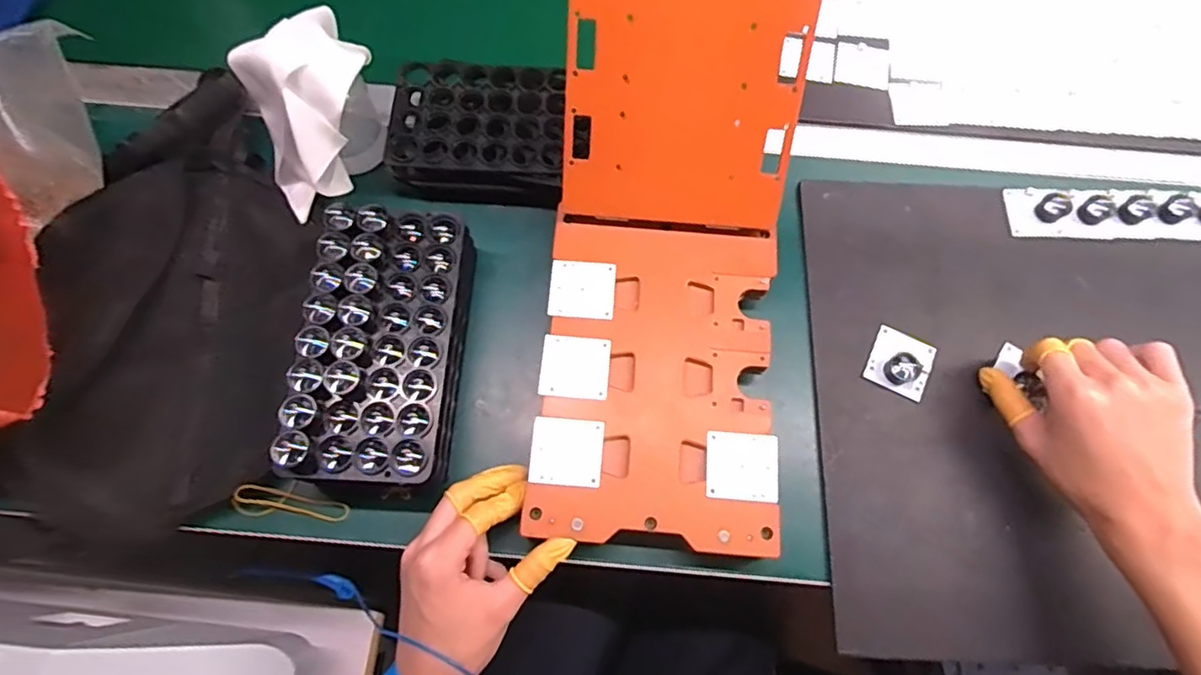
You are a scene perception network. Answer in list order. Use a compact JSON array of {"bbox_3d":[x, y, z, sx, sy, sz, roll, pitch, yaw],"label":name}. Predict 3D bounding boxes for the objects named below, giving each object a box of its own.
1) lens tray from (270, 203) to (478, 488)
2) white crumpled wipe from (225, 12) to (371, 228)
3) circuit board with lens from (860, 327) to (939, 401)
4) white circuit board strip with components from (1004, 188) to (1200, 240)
[{"bbox_3d":[-0.151,0.006,0.438,0.099,0.078,0.193,2,71,0],"label":"lens tray"},{"bbox_3d":[-0.218,-0.168,0.461,0.111,0.100,0.091,-28,74,-9],"label":"white crumpled wipe"},{"bbox_3d":[0.231,0.018,0.461,0.045,0.018,0.047,27,73,8],"label":"circuit board with lens"},{"bbox_3d":[0.500,-0.099,0.501,0.317,0.011,0.042,3,71,0],"label":"white circuit board strip with components"}]

